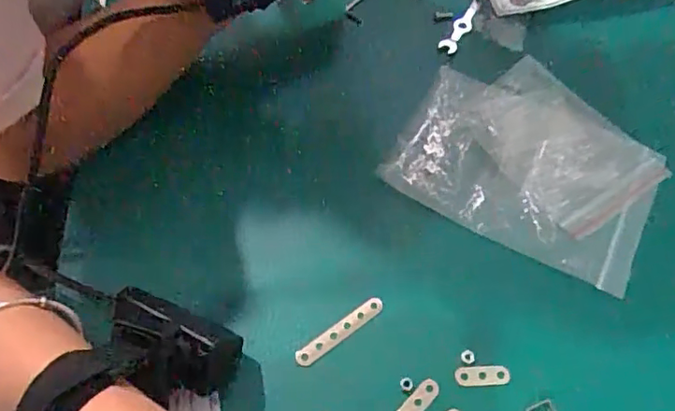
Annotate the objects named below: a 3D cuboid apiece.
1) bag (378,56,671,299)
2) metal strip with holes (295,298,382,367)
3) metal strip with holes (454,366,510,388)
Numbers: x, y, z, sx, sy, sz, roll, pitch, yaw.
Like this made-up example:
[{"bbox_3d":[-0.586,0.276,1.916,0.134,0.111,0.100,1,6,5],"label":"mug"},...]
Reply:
[{"bbox_3d":[0.126,-0.034,0.378,0.162,0.008,0.132,28,64,16],"label":"bag"},{"bbox_3d":[0.002,0.073,0.328,0.058,0.004,0.010,-32,64,-17],"label":"metal strip with holes"},{"bbox_3d":[0.079,0.094,0.313,0.029,0.004,0.010,-3,60,-1],"label":"metal strip with holes"}]

